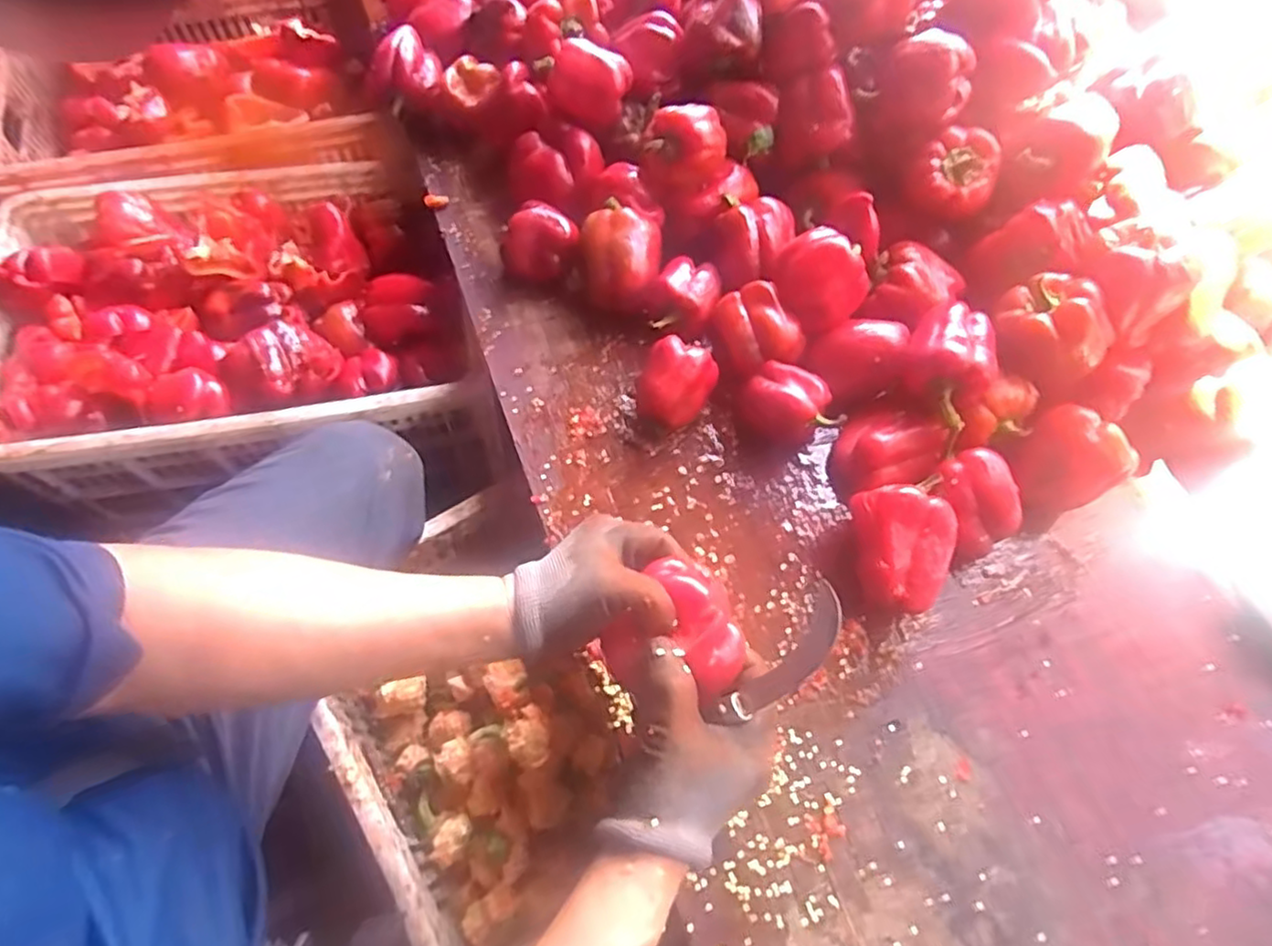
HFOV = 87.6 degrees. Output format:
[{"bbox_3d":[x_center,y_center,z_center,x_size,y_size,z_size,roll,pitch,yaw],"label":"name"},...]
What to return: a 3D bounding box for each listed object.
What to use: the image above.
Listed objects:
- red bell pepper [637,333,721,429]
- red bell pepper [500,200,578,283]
[{"bbox_3d":[0.038,-0.078,0.605,0.061,0.067,0.060,1,64,-2],"label":"red bell pepper"},{"bbox_3d":[-0.098,-0.229,0.679,0.074,0.065,0.064,33,67,13],"label":"red bell pepper"}]

